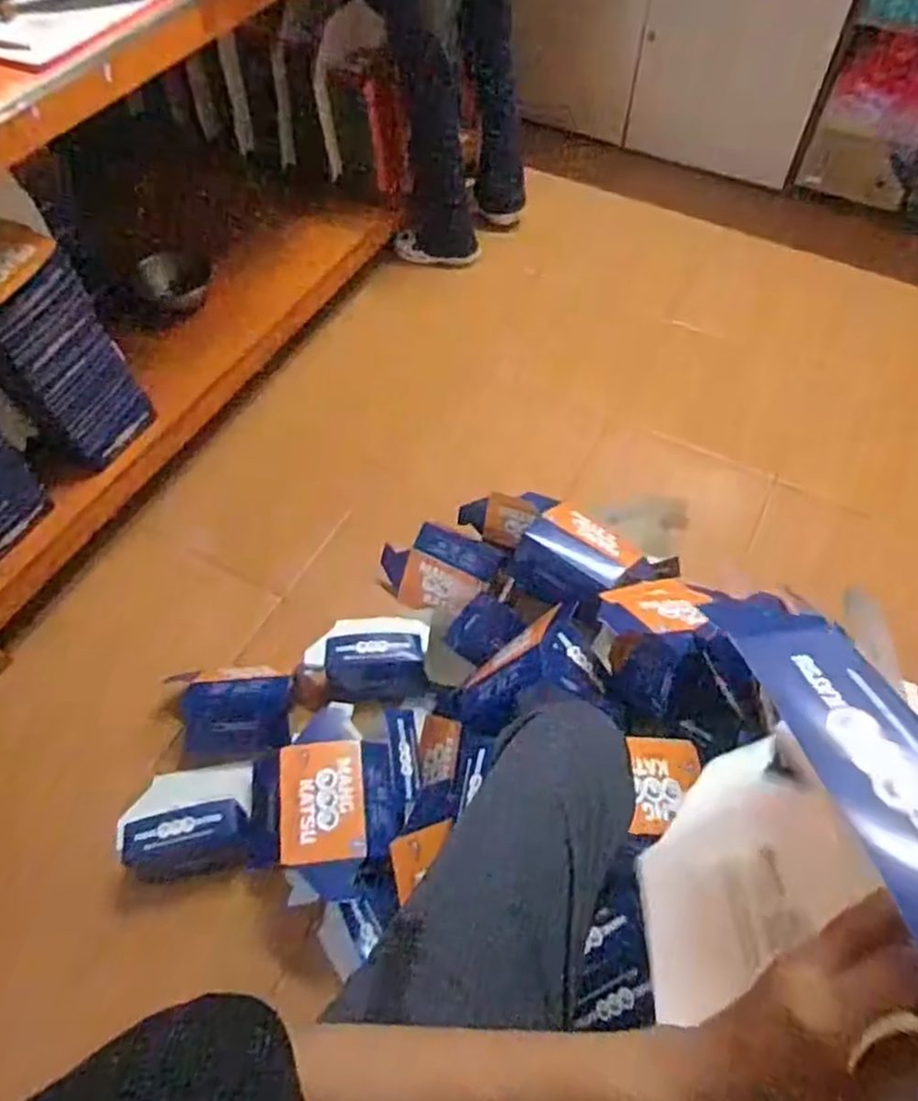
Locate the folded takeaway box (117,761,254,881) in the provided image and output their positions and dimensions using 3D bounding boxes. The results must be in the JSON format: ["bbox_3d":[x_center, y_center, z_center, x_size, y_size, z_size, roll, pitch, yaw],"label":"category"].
[{"bbox_3d":[-0.459,0.443,1.217,0.208,0.073,0.182,-7,58,-5],"label":"folded takeaway box"}]

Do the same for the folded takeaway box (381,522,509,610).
[{"bbox_3d":[-0.040,0.039,1.505,0.245,0.065,0.170,15,100,10],"label":"folded takeaway box"}]

